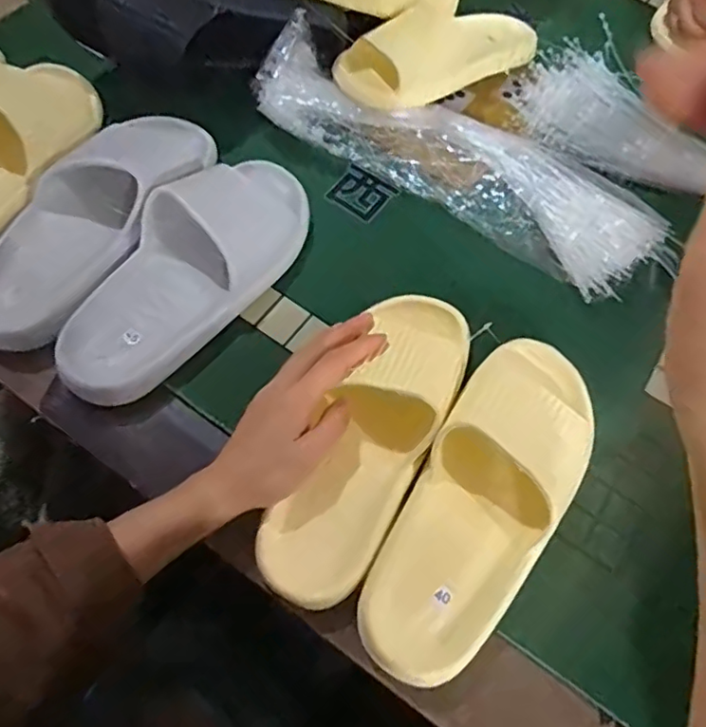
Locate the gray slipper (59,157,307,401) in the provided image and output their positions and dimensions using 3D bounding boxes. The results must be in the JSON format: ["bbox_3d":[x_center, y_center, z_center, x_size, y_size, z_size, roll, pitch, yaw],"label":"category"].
[{"bbox_3d":[-0.131,-0.073,0.471,0.099,0.065,0.243,32,66,11],"label":"gray slipper"}]

